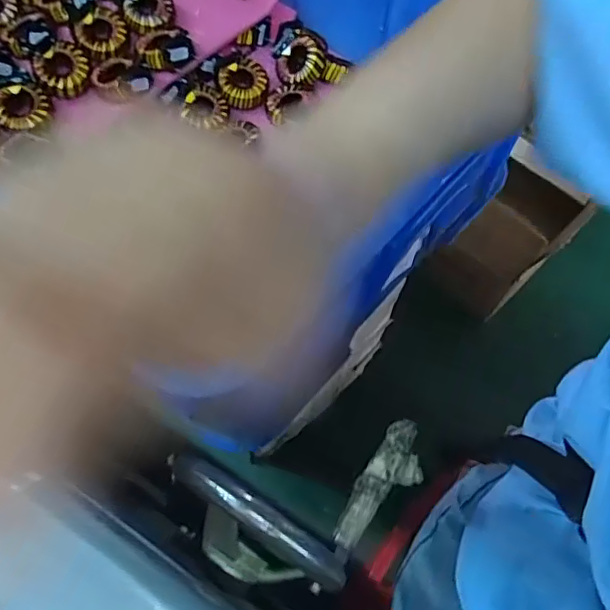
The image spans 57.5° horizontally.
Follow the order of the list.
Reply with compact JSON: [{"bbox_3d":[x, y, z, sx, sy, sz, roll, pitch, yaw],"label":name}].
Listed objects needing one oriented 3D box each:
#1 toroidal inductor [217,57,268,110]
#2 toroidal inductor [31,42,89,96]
[{"bbox_3d":[-0.062,-0.220,0.552,0.048,0.019,0.047,1,64,-1],"label":"toroidal inductor"},{"bbox_3d":[-0.227,-0.222,0.523,0.047,0.019,0.048,1,64,-1],"label":"toroidal inductor"}]

